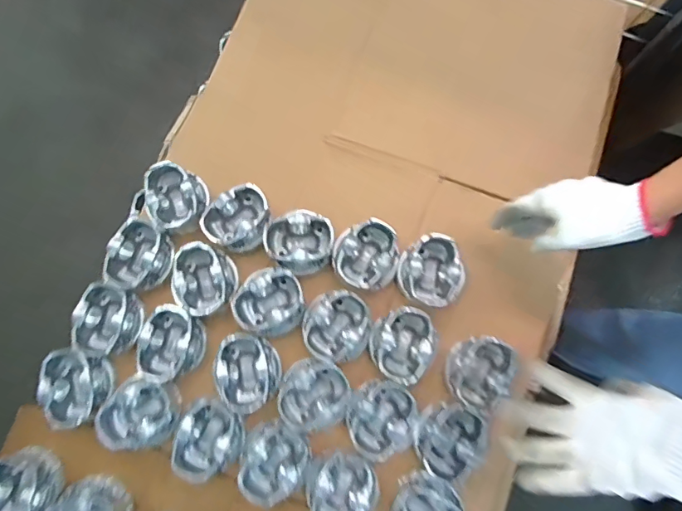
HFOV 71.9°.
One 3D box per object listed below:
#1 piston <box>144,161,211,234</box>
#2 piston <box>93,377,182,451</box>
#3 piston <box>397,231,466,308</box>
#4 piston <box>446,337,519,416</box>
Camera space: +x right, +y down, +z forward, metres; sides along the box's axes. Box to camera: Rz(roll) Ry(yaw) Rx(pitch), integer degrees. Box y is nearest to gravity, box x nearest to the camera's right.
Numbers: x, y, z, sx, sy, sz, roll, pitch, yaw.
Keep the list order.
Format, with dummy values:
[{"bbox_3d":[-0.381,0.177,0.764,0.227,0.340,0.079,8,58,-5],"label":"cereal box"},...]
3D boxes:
[{"bbox_3d":[-0.206,-0.075,0.585,0.076,0.046,0.086,-18,78,-5],"label":"piston"},{"bbox_3d":[-0.231,0.183,0.548,0.077,0.057,0.077,0,77,-1],"label":"piston"},{"bbox_3d":[0.110,0.021,0.580,0.074,0.066,0.077,23,78,4],"label":"piston"},{"bbox_3d":[0.162,0.140,0.556,0.063,0.064,0.083,21,77,4],"label":"piston"}]

